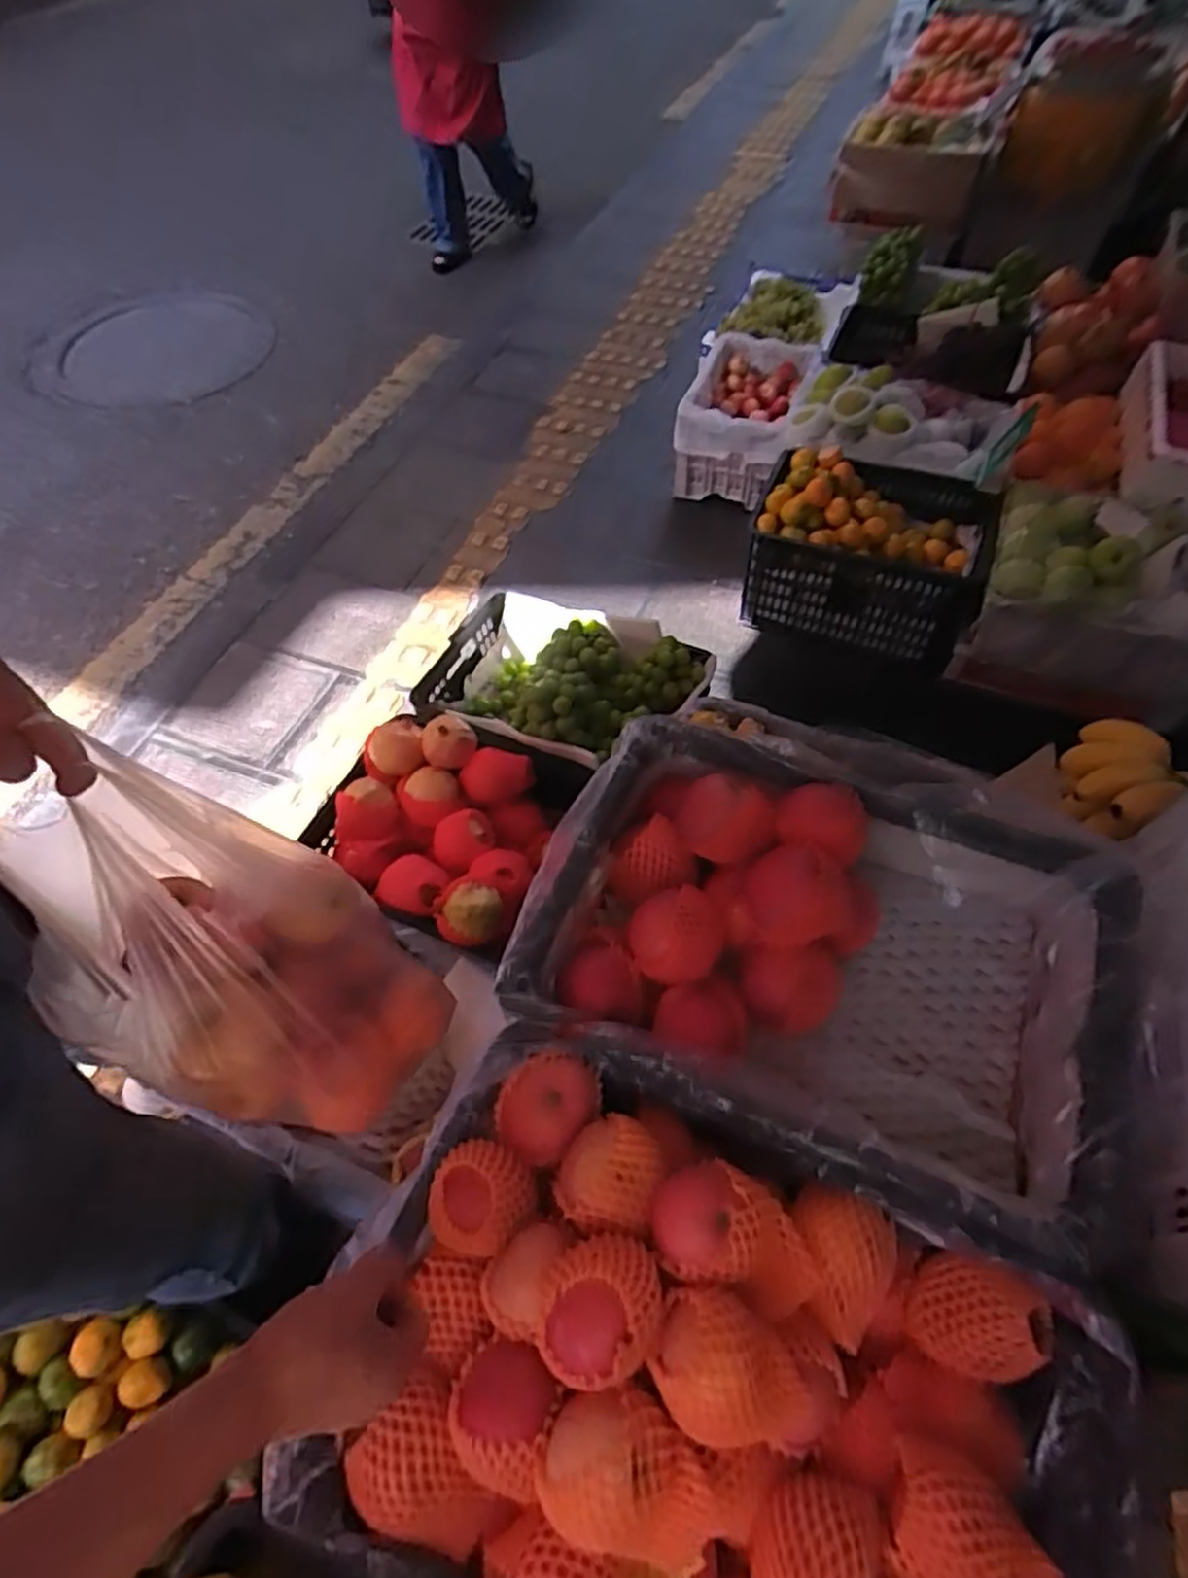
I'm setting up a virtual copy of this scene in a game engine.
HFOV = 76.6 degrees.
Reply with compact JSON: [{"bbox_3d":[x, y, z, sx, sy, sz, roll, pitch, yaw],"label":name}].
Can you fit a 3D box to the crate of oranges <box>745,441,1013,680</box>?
[{"bbox_3d":[0.620,-0.545,1.712,0.488,0.288,0.368,19,60,13],"label":"crate of oranges"}]

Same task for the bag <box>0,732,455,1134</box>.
[{"bbox_3d":[-0.253,0.123,0.537,0.226,0.292,0.176,2,57,2],"label":"bag"}]

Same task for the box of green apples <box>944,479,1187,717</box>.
[{"bbox_3d":[1.024,-0.371,1.523,0.499,0.282,0.374,24,61,15],"label":"box of green apples"}]

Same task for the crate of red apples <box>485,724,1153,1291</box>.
[{"bbox_3d":[0.205,0.140,0.691,0.514,0.139,0.363,22,60,14],"label":"crate of red apples"}]

